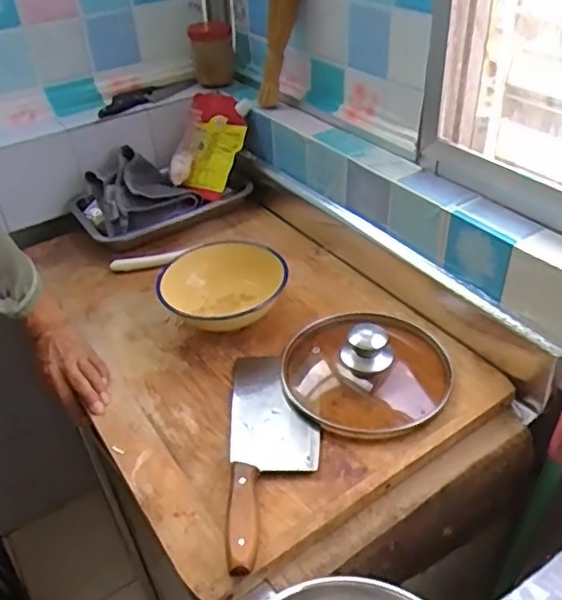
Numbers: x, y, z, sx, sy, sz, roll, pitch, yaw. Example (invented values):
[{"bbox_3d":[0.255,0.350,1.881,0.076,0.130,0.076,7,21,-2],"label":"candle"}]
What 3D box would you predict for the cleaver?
[{"bbox_3d":[-0.008,0.157,0.657,0.096,0.023,0.285,-4,39,0],"label":"cleaver"}]

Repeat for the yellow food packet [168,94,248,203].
[{"bbox_3d":[-0.125,-0.276,1.059,0.109,0.038,0.209,14,77,7],"label":"yellow food packet"}]

